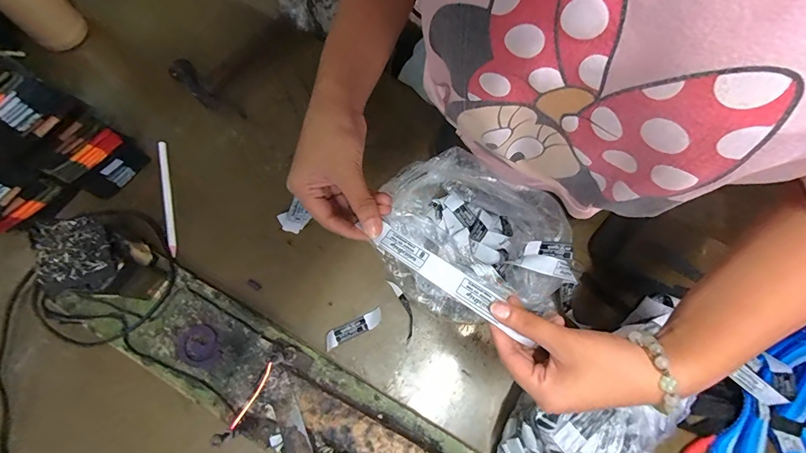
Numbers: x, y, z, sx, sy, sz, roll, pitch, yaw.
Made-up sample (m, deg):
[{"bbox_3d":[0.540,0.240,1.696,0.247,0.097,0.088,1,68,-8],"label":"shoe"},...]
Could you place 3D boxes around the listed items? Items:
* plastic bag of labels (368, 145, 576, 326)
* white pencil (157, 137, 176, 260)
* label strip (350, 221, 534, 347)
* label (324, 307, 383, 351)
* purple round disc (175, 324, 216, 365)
[{"bbox_3d":[0.075,0.018,0.438,0.172,0.089,0.206,-42,77,-12],"label":"plastic bag of labels"},{"bbox_3d":[-0.310,-0.040,0.488,0.011,0.004,0.165,-14,73,-4],"label":"white pencil"},{"bbox_3d":[0.042,0.046,0.307,0.144,0.006,0.023,35,76,9],"label":"label strip"},{"bbox_3d":[-0.059,0.124,0.451,0.074,0.004,0.020,-25,74,-8],"label":"label"},{"bbox_3d":[-0.238,0.136,0.426,0.045,0.005,0.043,-11,73,-3],"label":"purple round disc"}]

